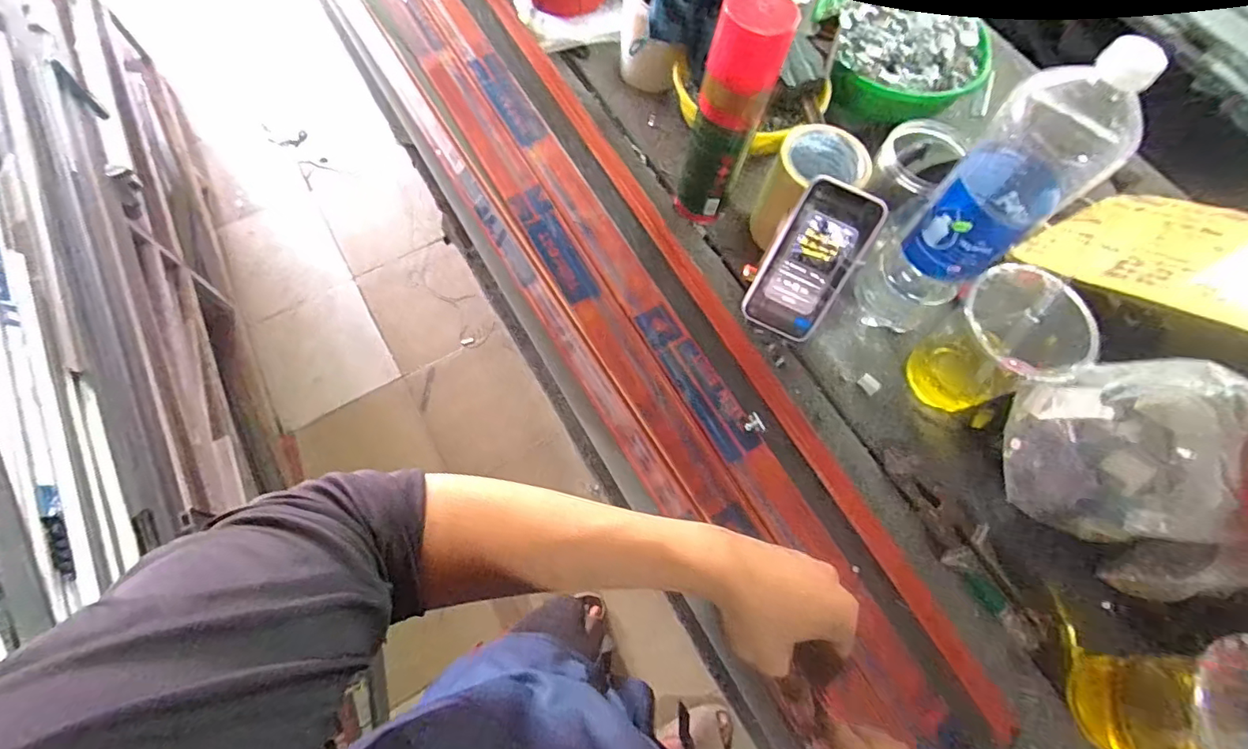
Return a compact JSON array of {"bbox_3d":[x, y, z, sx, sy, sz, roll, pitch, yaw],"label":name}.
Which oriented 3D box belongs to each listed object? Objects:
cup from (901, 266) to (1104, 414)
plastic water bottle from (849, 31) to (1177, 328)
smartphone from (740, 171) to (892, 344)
[{"bbox_3d":[0.354,-0.027,0.516,0.103,0.147,0.106,1,69,-2],"label":"cup"},{"bbox_3d":[0.308,-0.139,0.461,0.081,0.303,0.082,-40,76,-16],"label":"plastic water bottle"},{"bbox_3d":[0.194,-0.114,0.550,0.085,0.164,0.009,24,34,2],"label":"smartphone"}]

